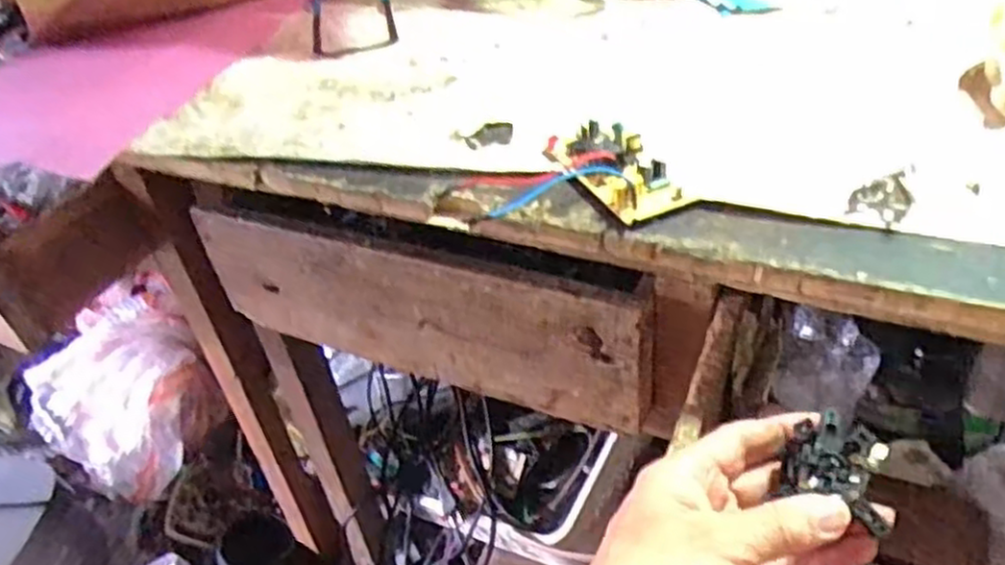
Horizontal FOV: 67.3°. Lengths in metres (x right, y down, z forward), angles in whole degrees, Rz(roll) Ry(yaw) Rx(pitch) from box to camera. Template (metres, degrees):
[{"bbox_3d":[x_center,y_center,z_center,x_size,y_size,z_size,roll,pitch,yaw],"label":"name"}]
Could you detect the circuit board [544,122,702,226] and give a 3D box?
[{"bbox_3d":[0.067,-0.073,0.463,0.053,0.020,0.101,-19,42,-15],"label":"circuit board"}]

